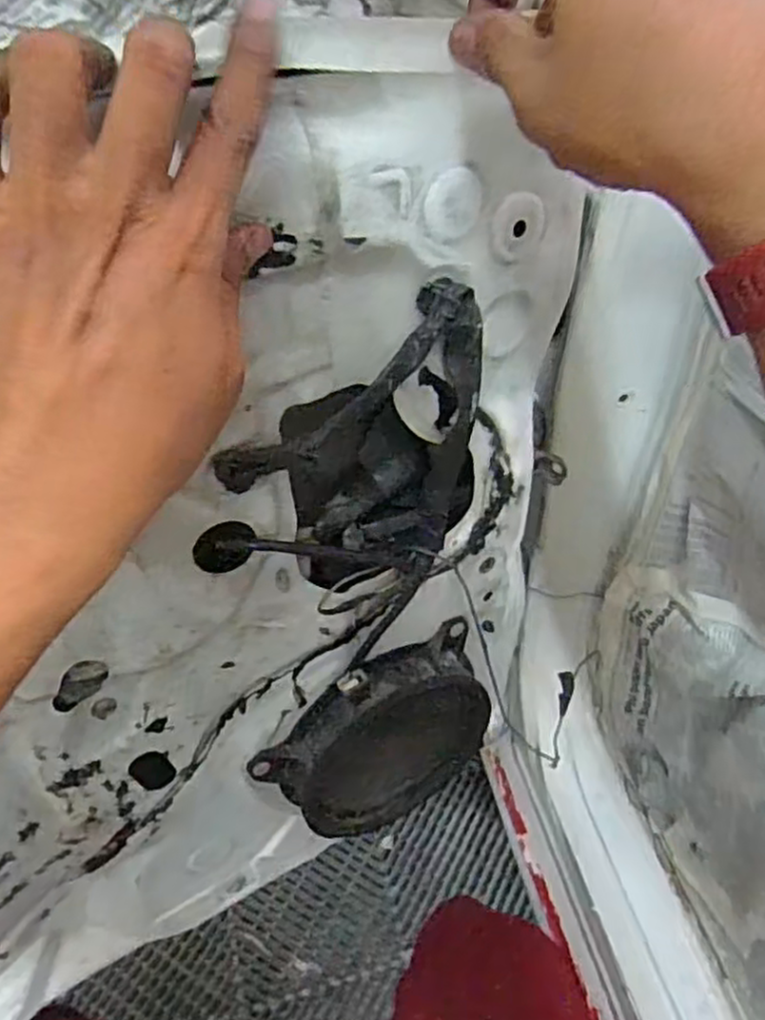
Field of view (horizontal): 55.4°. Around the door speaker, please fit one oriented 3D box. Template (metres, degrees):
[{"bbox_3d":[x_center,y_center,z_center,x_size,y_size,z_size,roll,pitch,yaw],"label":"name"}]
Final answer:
[{"bbox_3d":[-0.001,0.175,0.543,0.176,0.145,0.057,-24,49,-22],"label":"door speaker"}]

